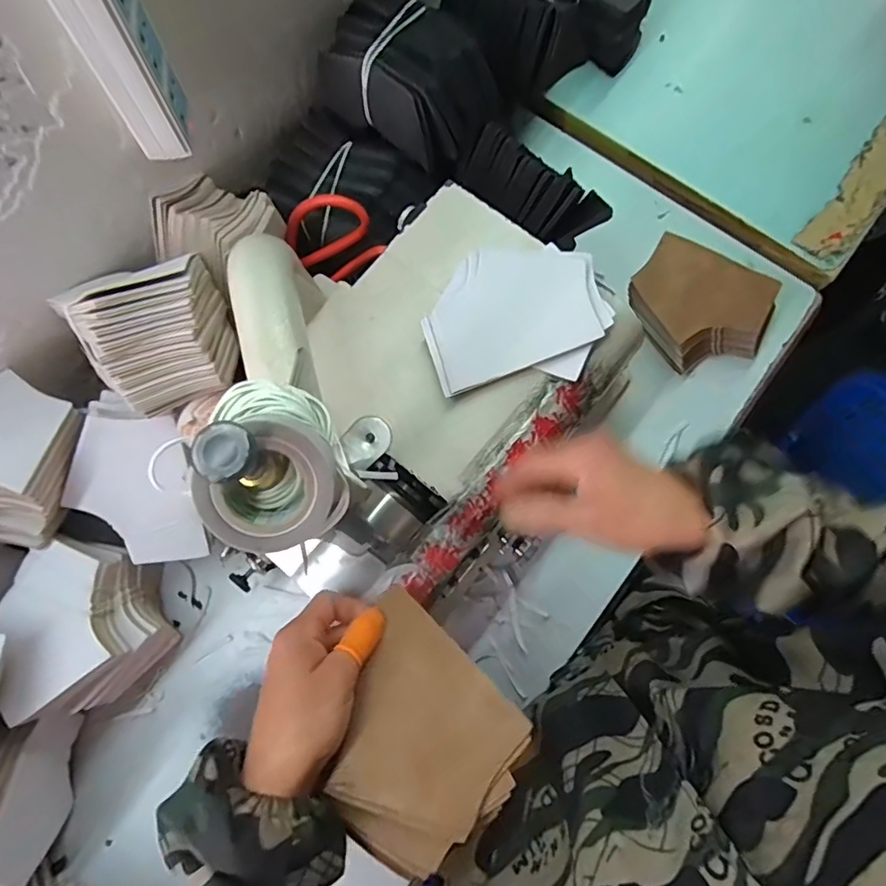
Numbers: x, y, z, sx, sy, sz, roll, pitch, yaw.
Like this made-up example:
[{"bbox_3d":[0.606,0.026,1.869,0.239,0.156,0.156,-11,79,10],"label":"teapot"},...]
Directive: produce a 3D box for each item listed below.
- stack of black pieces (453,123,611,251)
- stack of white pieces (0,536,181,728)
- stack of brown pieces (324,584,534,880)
[{"bbox_3d":[0.081,-0.229,0.484,0.133,0.038,0.062,38,83,7],"label":"stack of black pieces"},{"bbox_3d":[-0.313,0.160,0.488,0.103,0.107,0.136,-21,80,-3],"label":"stack of white pieces"},{"bbox_3d":[-0.023,0.176,0.335,0.111,0.016,0.132,-38,62,-21],"label":"stack of brown pieces"}]

